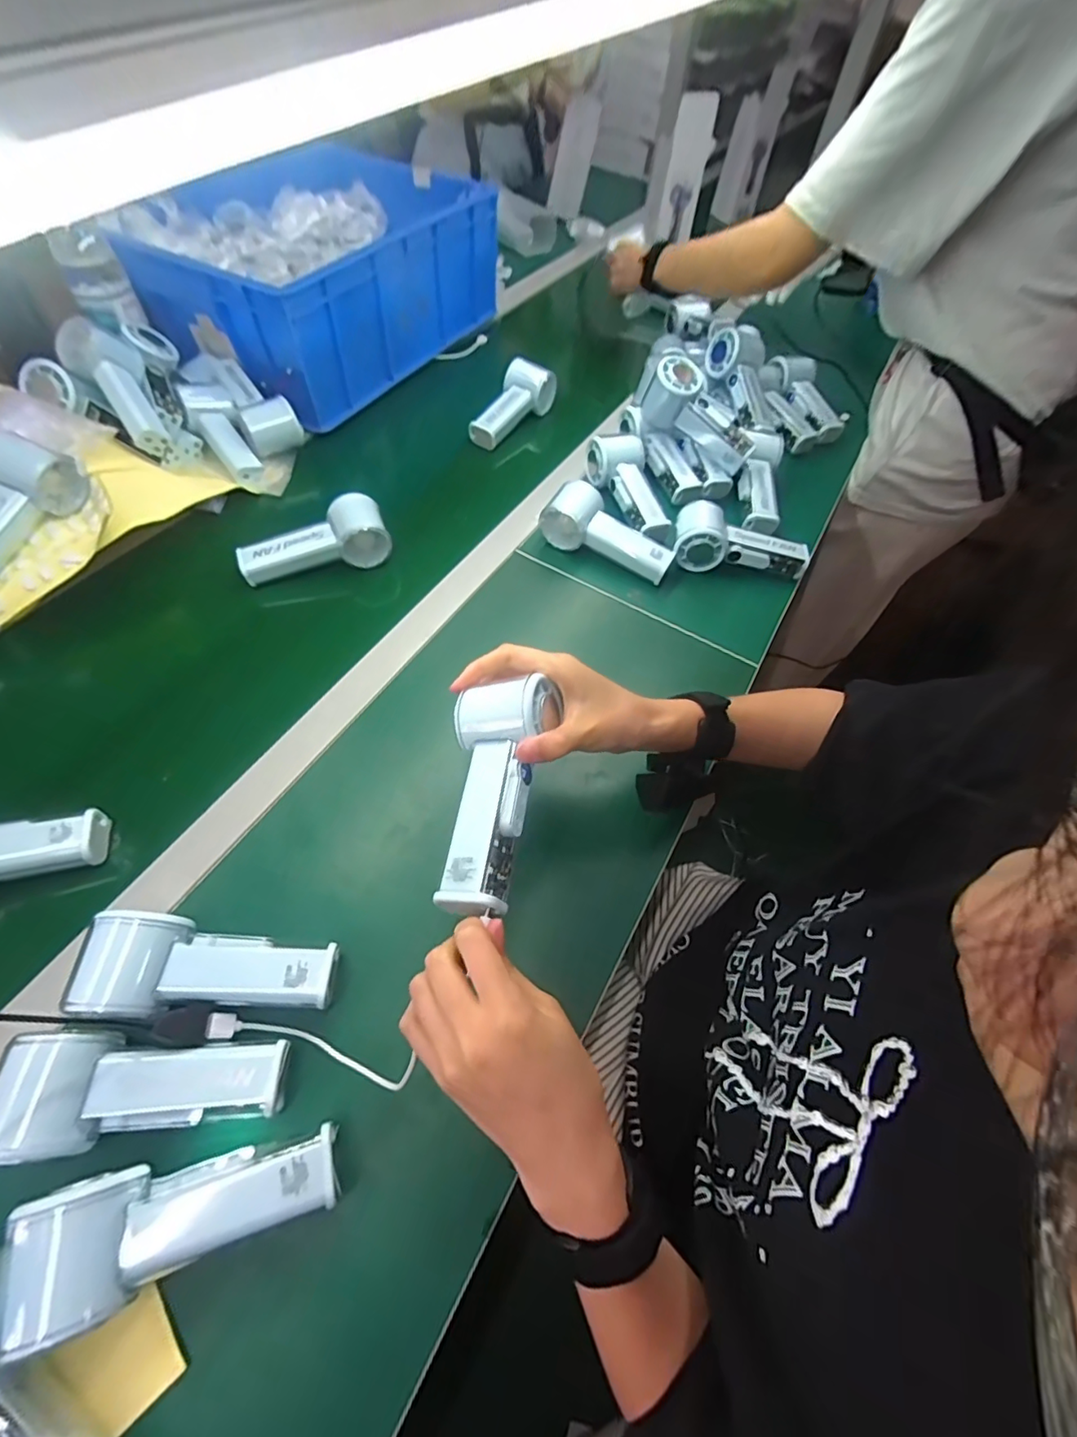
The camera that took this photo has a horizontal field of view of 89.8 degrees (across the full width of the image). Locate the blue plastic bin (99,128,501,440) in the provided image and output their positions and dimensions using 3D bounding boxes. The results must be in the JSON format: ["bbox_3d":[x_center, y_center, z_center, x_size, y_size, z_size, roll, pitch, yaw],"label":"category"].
[{"bbox_3d":[-0.288,-0.646,0.790,0.292,0.150,0.502,27,60,13],"label":"blue plastic bin"}]

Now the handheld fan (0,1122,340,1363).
[{"bbox_3d":[-0.189,0.257,0.285,0.149,0.056,0.057,-16,60,-13],"label":"handheld fan"}]

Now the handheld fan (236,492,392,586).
[{"bbox_3d":[-0.238,-0.185,0.570,0.146,0.043,0.062,-24,62,-17],"label":"handheld fan"}]

